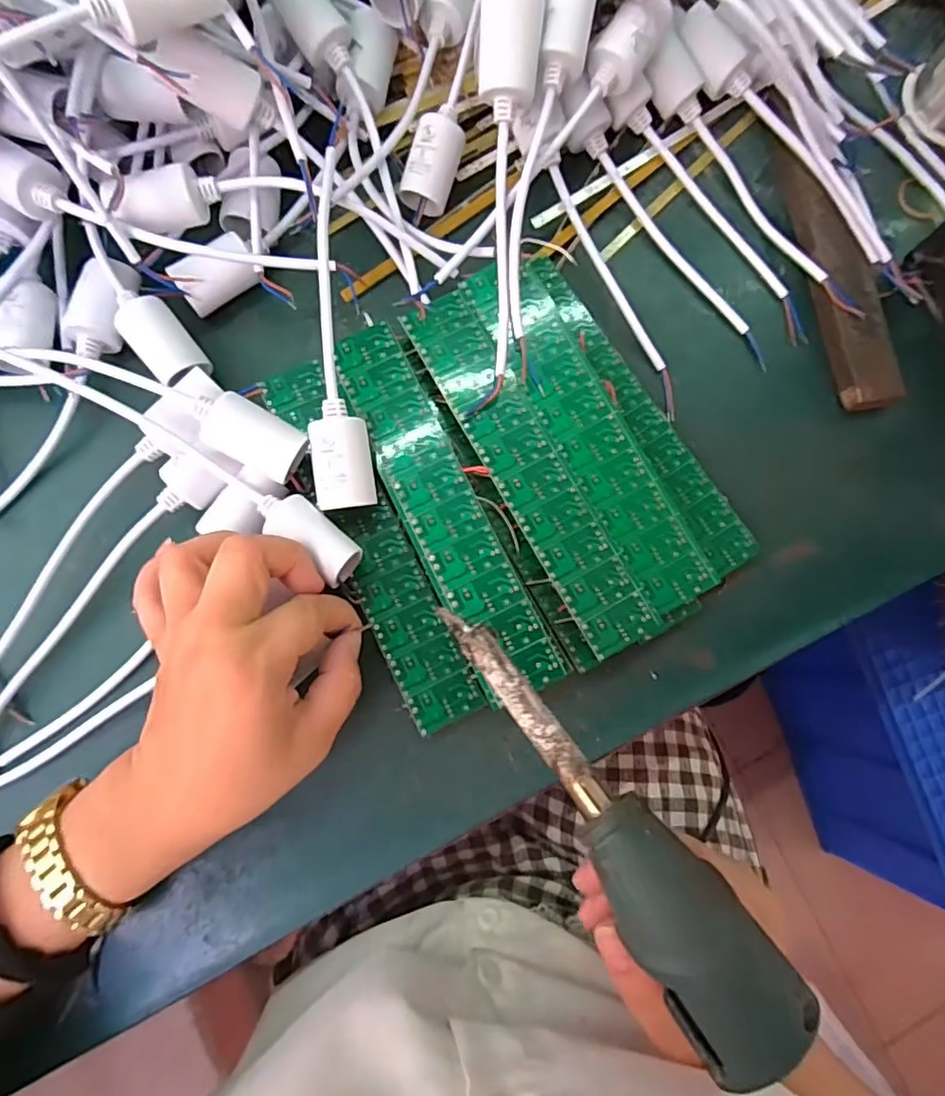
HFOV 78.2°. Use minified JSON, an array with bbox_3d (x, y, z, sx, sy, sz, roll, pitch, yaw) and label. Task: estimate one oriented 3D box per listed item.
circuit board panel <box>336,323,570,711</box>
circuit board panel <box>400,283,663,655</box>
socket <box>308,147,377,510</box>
[{"bbox_3d":[-0.016,-0.021,0.291,0.039,0.007,0.198,-25,84,-6],"label":"circuit board panel"},{"bbox_3d":[0.027,-0.041,0.298,0.038,0.004,0.202,-29,84,-7],"label":"circuit board panel"},{"bbox_3d":[-0.072,-0.109,0.292,0.028,0.024,0.180,-6,81,-4],"label":"socket"}]

